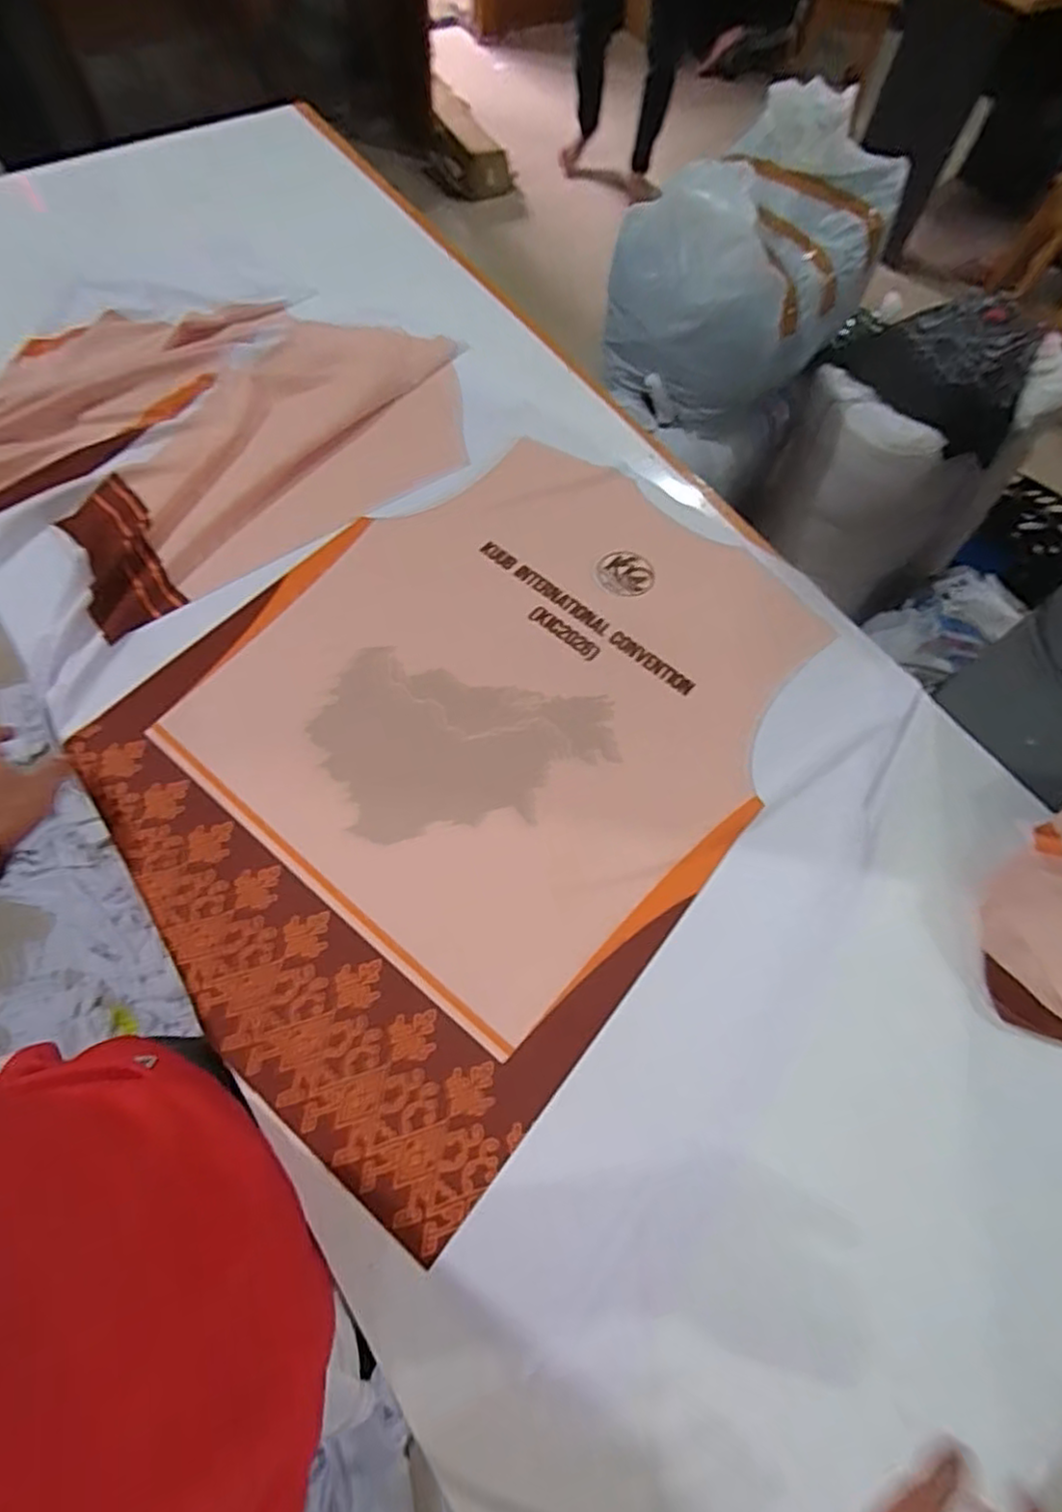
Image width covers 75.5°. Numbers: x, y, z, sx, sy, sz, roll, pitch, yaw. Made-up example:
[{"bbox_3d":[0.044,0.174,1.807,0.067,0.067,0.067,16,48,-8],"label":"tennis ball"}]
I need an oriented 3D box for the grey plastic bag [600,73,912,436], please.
[{"bbox_3d":[0.351,-0.777,1.090,0.282,0.297,0.434,42,70,16],"label":"grey plastic bag"}]

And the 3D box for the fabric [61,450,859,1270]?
[{"bbox_3d":[-0.066,-0.033,0.716,0.550,0.018,0.710,38,68,14],"label":"fabric"}]

